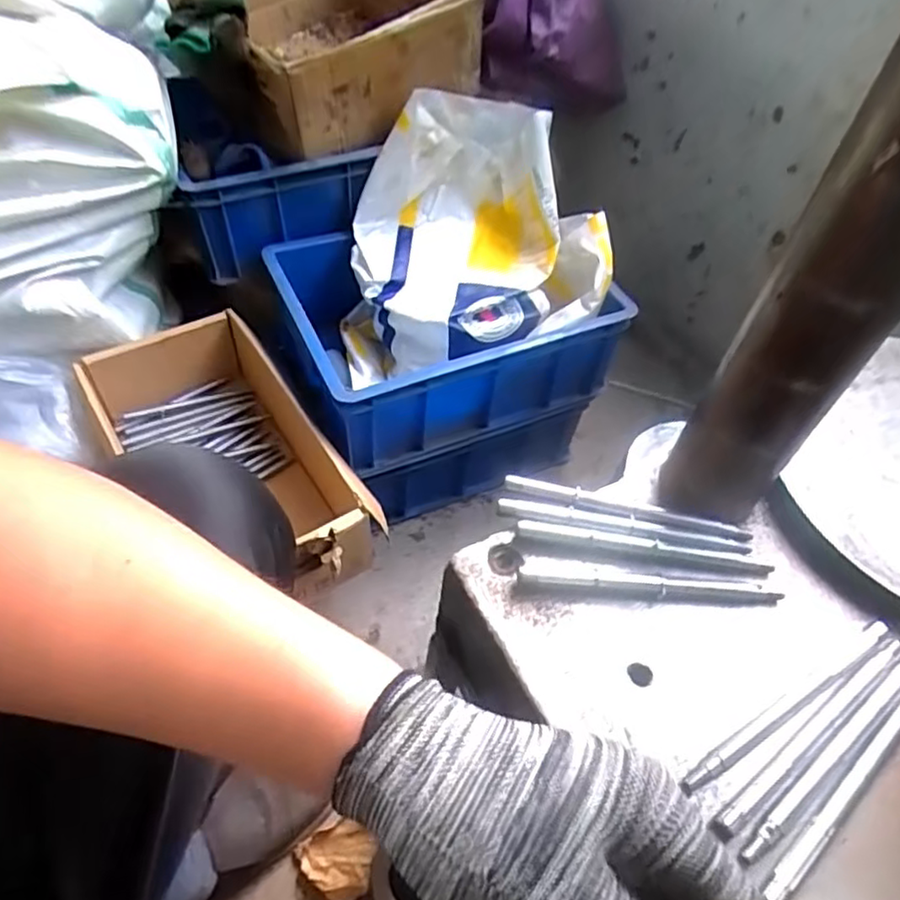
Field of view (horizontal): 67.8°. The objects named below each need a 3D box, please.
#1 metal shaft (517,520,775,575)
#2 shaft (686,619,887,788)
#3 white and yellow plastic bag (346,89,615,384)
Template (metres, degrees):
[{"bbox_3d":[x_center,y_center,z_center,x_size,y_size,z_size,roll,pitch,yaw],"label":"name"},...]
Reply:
[{"bbox_3d":[0.124,0.062,0.425,0.161,0.009,0.010,8,52,1],"label":"metal shaft"},{"bbox_3d":[0.191,0.140,0.371,0.162,0.006,0.010,-25,58,-23],"label":"shaft"},{"bbox_3d":[0.031,-0.255,0.856,0.321,0.243,0.292,3,52,-3],"label":"white and yellow plastic bag"}]

